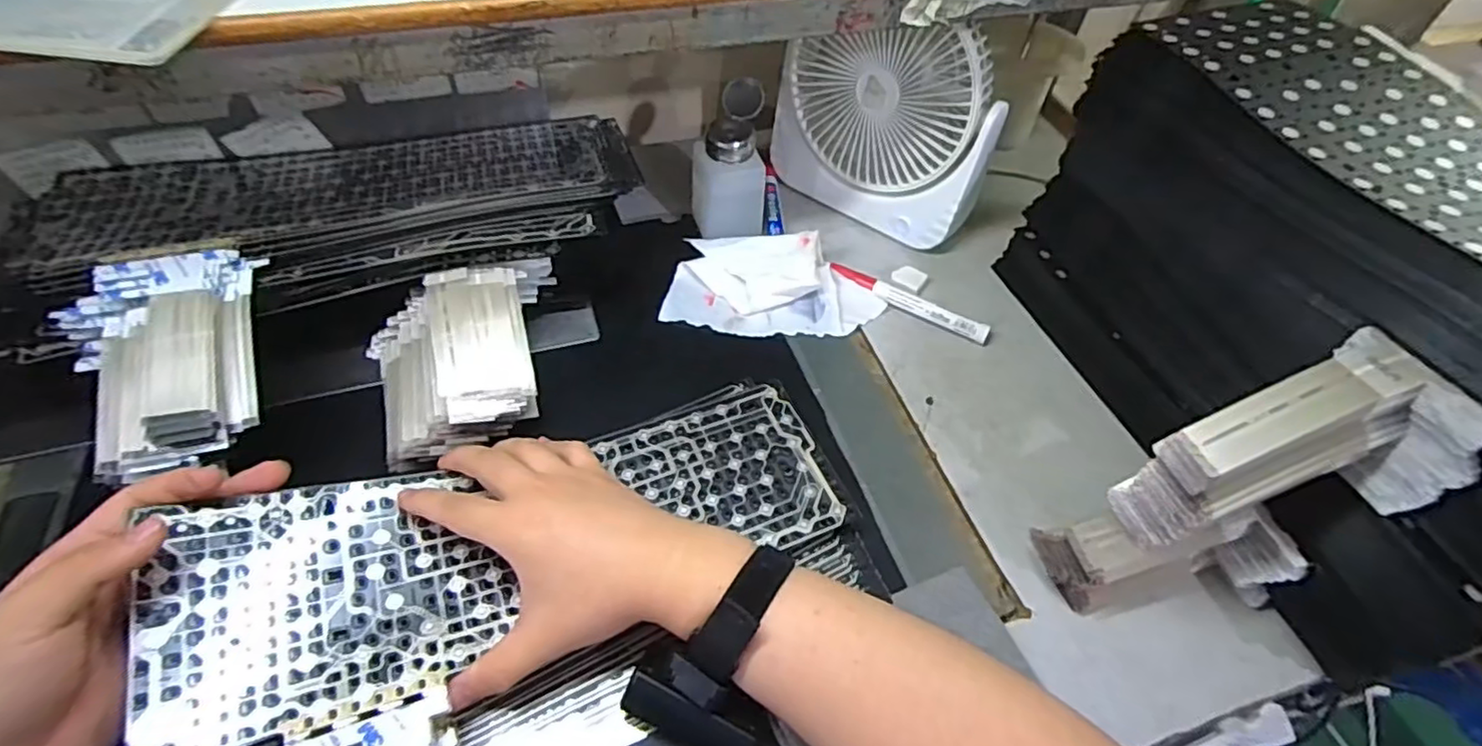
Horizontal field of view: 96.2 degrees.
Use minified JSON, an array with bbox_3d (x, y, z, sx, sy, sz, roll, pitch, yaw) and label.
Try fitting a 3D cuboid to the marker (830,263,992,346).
[{"bbox_3d":[0.138,-0.060,0.549,0.138,0.010,0.017,29,55,18],"label":"marker"}]

